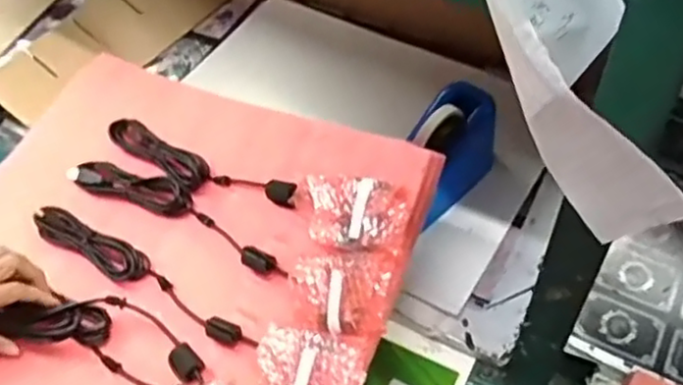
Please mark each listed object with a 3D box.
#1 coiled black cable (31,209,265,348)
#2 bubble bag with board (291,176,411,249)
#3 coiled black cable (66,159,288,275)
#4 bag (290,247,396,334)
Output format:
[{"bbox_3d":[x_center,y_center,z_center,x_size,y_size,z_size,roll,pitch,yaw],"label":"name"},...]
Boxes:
[{"bbox_3d":[-0.207,0.079,0.707,0.289,0.029,0.038,28,57,18],"label":"coiled black cable"},{"bbox_3d":[0.005,0.017,0.643,0.114,0.022,0.064,7,84,26],"label":"bubble bag with board"},{"bbox_3d":[-0.173,0.015,0.734,0.284,0.042,0.047,27,57,17],"label":"coiled black cable"},{"bbox_3d":[-0.001,0.088,0.630,0.099,0.017,0.073,-1,74,31],"label":"bag"}]

